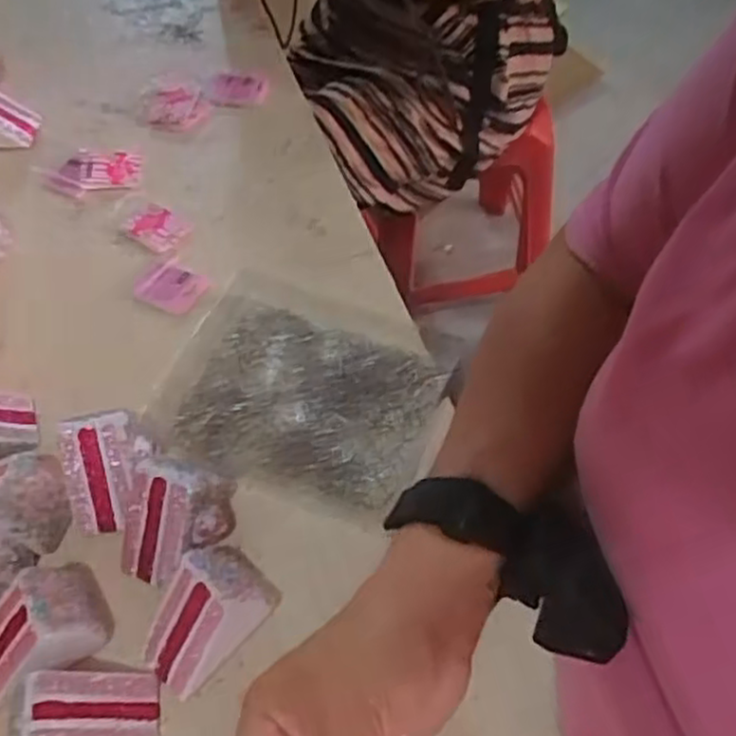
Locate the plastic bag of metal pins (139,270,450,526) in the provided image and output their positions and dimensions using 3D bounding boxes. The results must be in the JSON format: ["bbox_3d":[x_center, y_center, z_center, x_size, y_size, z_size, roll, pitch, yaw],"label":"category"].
[{"bbox_3d":[-0.057,0.016,0.627,0.221,0.016,0.188,18,60,14],"label":"plastic bag of metal pins"}]

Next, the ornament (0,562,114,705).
[{"bbox_3d":[-0.227,0.171,0.498,0.093,0.059,0.069,-30,60,-16],"label":"ornament"}]

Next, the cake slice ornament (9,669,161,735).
[{"bbox_3d":[-0.172,0.219,0.464,0.073,0.063,0.062,-14,57,-6],"label":"cake slice ornament"}]

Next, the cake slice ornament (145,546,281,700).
[{"bbox_3d":[-0.108,0.163,0.499,0.063,0.068,0.094,30,63,20],"label":"cake slice ornament"}]

